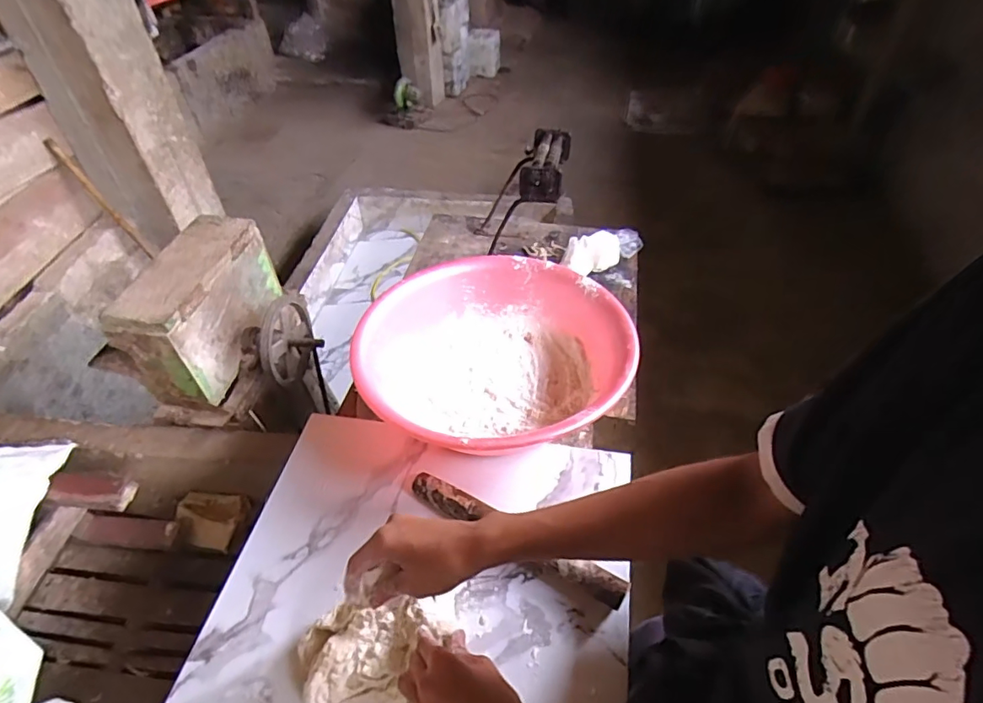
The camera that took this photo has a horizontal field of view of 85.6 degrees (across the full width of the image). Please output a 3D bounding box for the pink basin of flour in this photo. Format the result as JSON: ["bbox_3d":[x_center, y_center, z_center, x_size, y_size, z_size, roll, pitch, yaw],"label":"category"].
[{"bbox_3d":[0.014,0.007,0.842,0.381,0.127,0.404,-3,45,3],"label":"pink basin of flour"}]

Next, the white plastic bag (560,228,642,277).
[{"bbox_3d":[0.225,-0.204,1.065,0.209,0.074,0.044,-20,44,-37],"label":"white plastic bag"}]

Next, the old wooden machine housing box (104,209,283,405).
[{"bbox_3d":[-0.598,-0.094,1.108,0.144,0.227,0.344,1,45,8],"label":"old wooden machine housing box"}]

